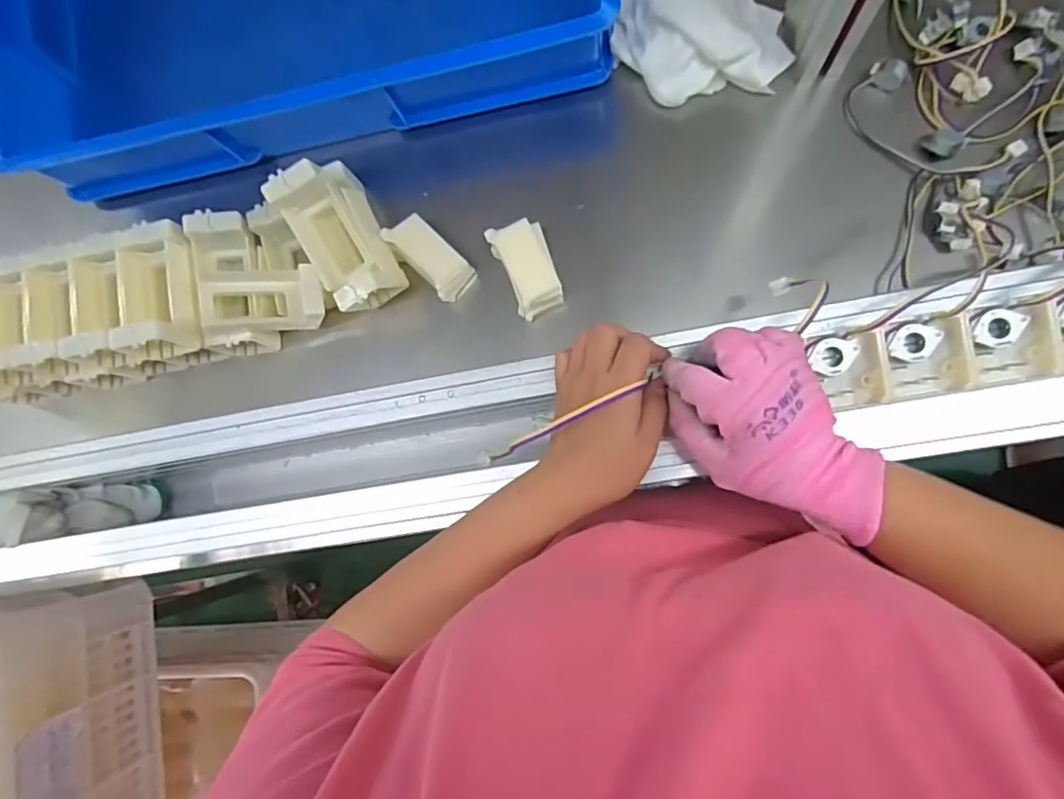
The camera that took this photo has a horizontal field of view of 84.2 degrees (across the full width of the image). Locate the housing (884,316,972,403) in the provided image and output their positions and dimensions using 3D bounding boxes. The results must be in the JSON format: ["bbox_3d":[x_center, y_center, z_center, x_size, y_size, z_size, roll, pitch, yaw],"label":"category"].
[{"bbox_3d":[0.254,-0.026,0.384,0.049,0.018,0.049,-8,83,6],"label":"housing"}]

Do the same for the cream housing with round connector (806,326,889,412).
[{"bbox_3d":[0.208,-0.018,0.391,0.042,0.019,0.048,-10,82,6],"label":"cream housing with round connector"}]

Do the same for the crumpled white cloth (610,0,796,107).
[{"bbox_3d":[0.151,-0.365,0.535,0.155,0.054,0.171,-5,83,6],"label":"crumpled white cloth"}]

